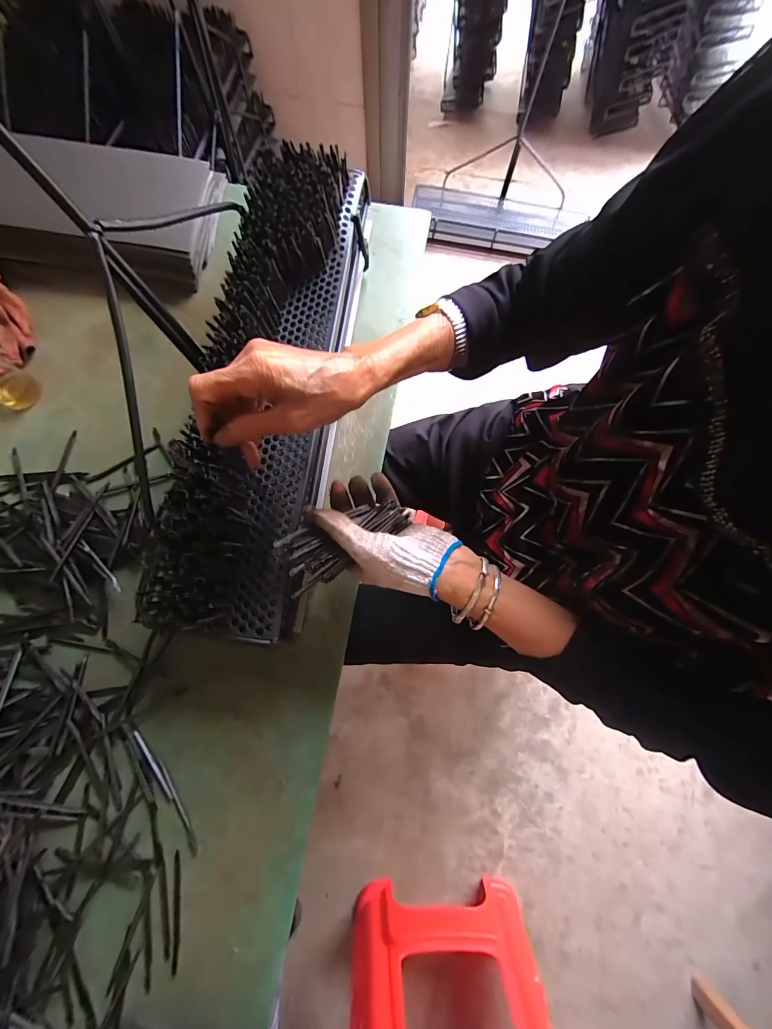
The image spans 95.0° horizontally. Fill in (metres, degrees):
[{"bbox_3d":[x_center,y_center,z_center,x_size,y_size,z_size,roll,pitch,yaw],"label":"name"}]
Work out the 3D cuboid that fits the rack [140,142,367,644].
[{"bbox_3d":[-0.123,-0.155,0.385,0.144,0.058,0.558,8,82,1],"label":"rack"}]

